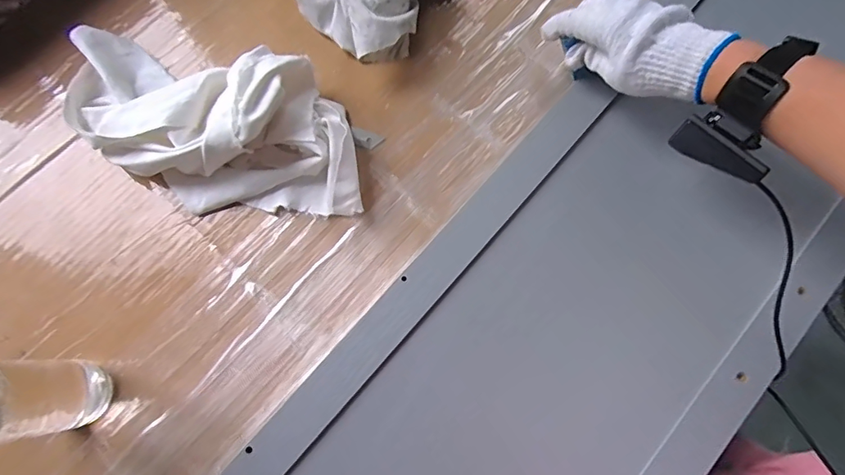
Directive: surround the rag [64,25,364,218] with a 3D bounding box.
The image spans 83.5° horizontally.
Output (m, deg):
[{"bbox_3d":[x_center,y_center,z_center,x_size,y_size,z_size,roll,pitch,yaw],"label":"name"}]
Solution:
[{"bbox_3d":[-0.206,-0.110,0.442,0.314,0.070,0.156,13,77,4],"label":"rag"}]

